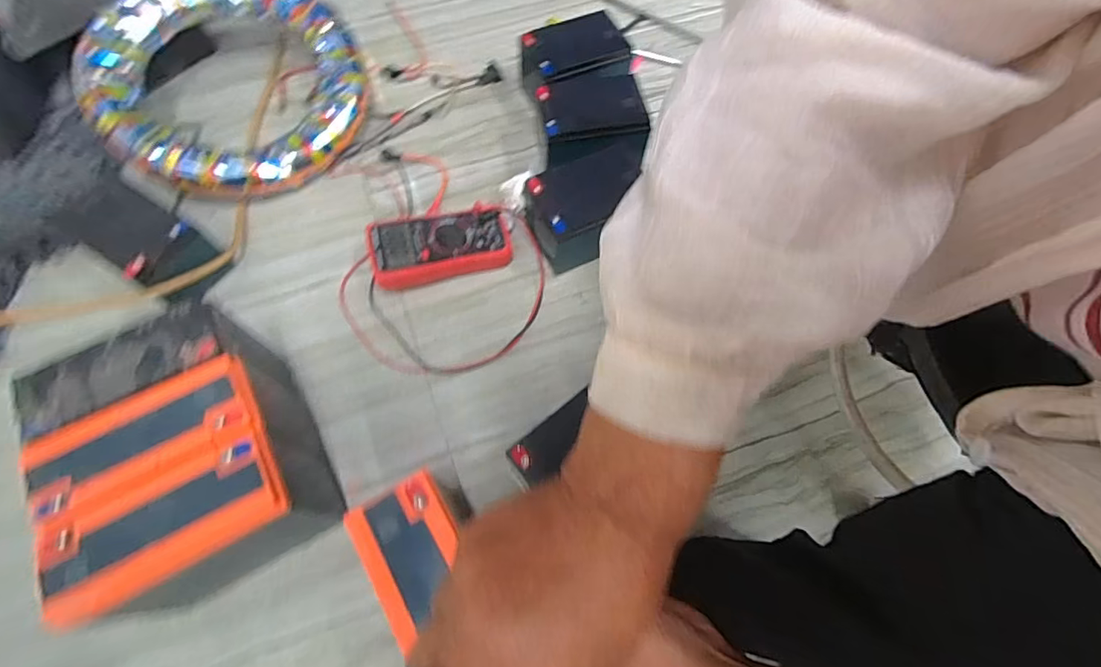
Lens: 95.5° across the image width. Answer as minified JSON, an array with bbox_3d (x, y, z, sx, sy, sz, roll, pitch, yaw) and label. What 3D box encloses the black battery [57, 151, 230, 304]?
[{"bbox_3d":[-0.544,-0.119,0.682,0.167,0.112,0.101,31,69,12],"label":"black battery"}]

